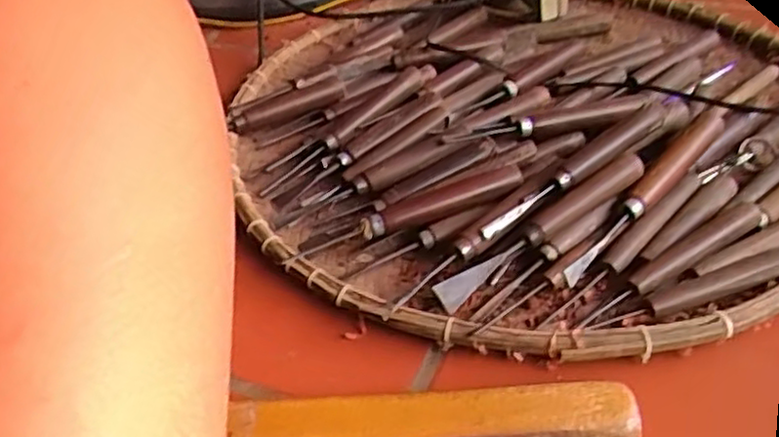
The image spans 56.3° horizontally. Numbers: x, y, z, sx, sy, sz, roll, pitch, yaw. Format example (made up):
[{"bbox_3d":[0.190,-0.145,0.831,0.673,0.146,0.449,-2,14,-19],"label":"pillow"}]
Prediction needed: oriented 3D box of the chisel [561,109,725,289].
[{"bbox_3d":[0.194,-0.026,0.524,0.021,0.019,0.222,26,50,32],"label":"chisel"}]

